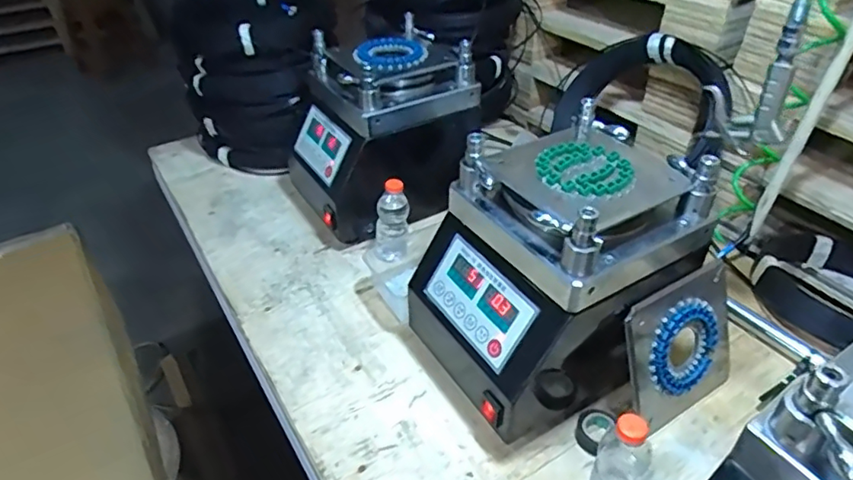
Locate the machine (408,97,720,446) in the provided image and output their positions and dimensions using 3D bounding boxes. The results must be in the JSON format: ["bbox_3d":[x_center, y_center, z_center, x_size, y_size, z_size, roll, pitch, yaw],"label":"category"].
[{"bbox_3d":[0.151,0.040,0.674,0.277,0.269,0.221,-23,43,-24],"label":"machine"}]

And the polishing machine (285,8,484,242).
[{"bbox_3d":[-0.077,-0.195,0.976,0.291,0.266,0.246,-20,42,-21],"label":"polishing machine"}]

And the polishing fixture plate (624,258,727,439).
[{"bbox_3d":[0.310,0.127,0.666,0.177,0.172,0.022,-22,22,-26],"label":"polishing fixture plate"}]

